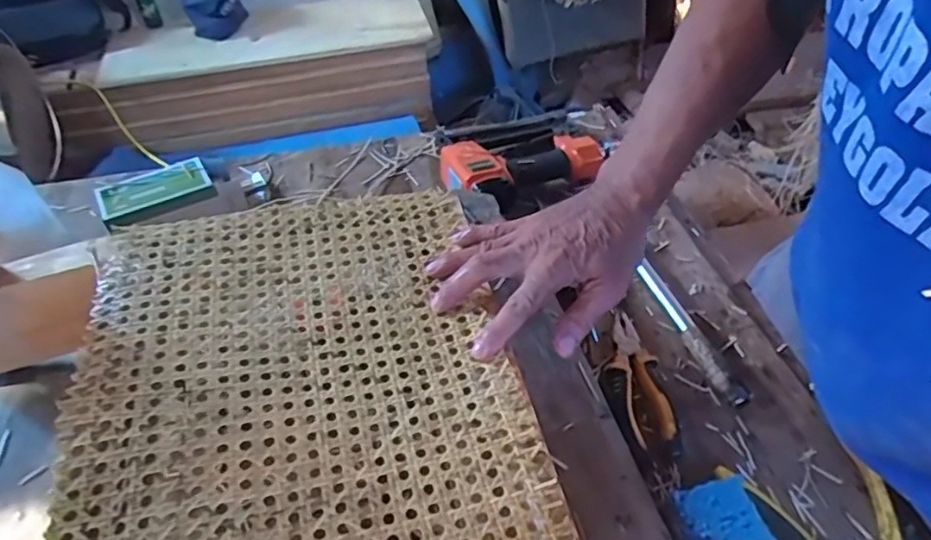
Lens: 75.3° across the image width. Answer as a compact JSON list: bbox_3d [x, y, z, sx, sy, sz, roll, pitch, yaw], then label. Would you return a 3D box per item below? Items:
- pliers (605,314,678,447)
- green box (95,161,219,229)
[{"bbox_3d":[0.161,0.101,0.565,0.044,0.025,0.131,0,47,0],"label":"pliers"},{"bbox_3d":[-0.349,-0.088,0.682,0.117,0.022,0.064,-24,51,-22],"label":"green box"}]

